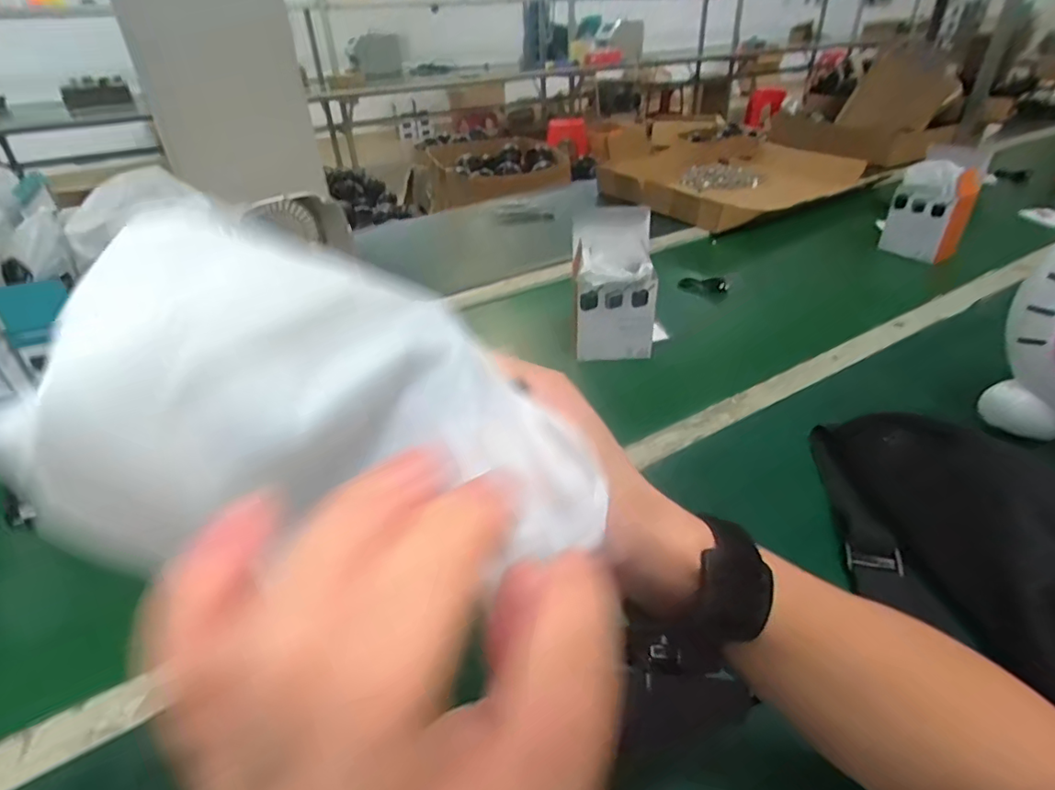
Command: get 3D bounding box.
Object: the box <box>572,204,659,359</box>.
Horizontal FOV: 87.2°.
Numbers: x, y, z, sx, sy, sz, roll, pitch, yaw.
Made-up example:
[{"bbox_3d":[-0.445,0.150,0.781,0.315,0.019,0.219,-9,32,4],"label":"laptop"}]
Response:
[{"bbox_3d":[0.109,-0.146,0.716,0.098,0.161,0.109,-1,34,3],"label":"box"}]

